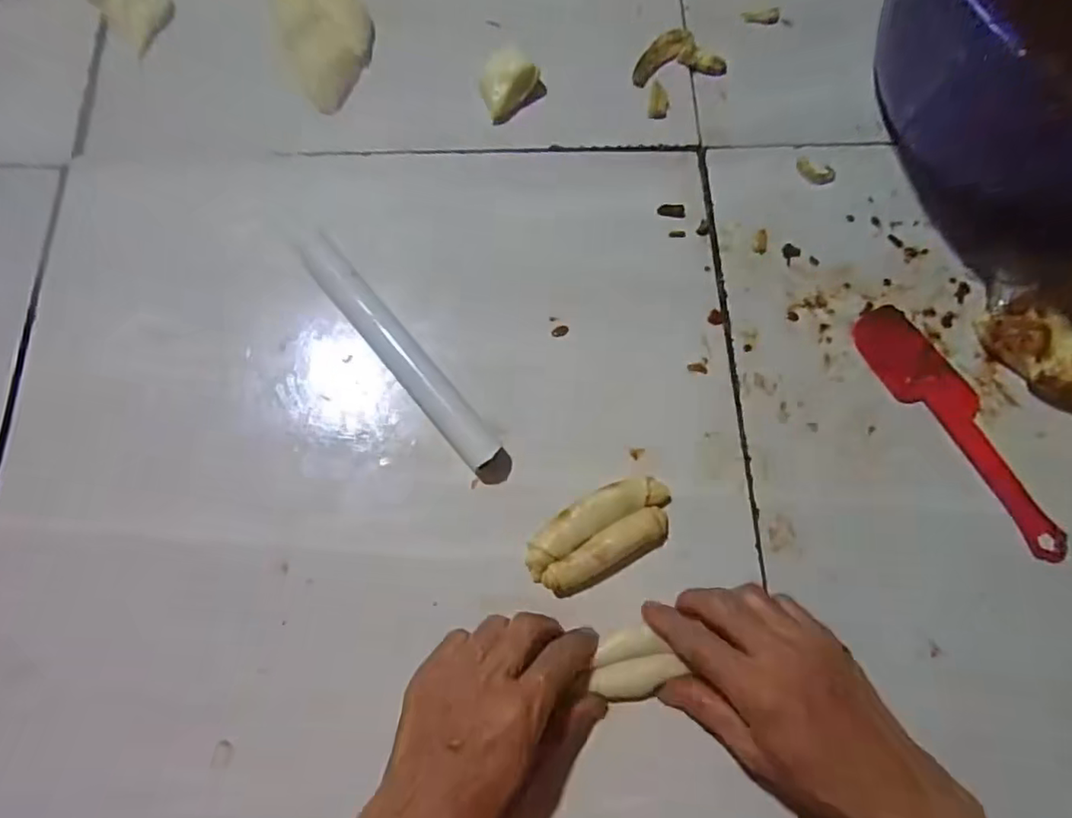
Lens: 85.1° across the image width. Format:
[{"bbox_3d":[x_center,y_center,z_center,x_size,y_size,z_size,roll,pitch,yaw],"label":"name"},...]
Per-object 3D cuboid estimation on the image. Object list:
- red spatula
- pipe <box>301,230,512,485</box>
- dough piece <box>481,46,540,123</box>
[{"bbox_3d":[0.299,0.012,0.411,0.047,0.006,0.199,-30,77,-9],"label":"red spatula"},{"bbox_3d":[-0.091,-0.036,0.401,0.025,0.032,0.208,-39,79,-11],"label":"pipe"},{"bbox_3d":[-0.023,-0.263,0.470,0.046,0.029,0.028,-43,79,-11],"label":"dough piece"}]

